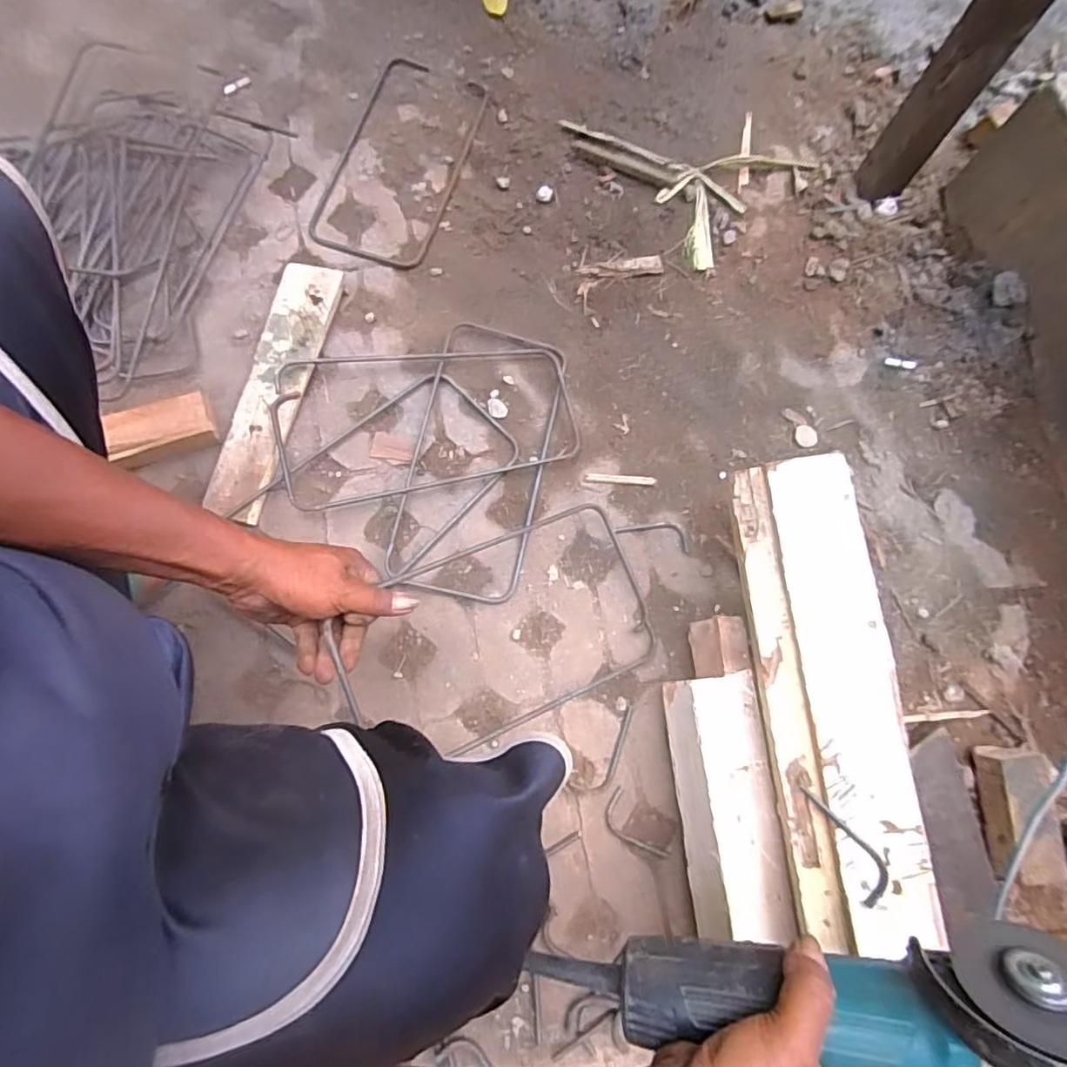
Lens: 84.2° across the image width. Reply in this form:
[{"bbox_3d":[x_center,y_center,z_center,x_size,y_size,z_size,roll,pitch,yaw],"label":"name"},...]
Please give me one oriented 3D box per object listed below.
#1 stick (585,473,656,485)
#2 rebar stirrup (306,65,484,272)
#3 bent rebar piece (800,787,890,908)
[{"bbox_3d":[0.109,-0.068,0.739,0.087,0.004,0.011,4,76,-1],"label":"stick"},{"bbox_3d":[-0.191,-0.543,0.862,0.179,0.015,0.360,17,74,1],"label":"rebar stirrup"},{"bbox_3d":[0.273,0.266,0.511,0.030,0.007,0.098,-34,70,21],"label":"bent rebar piece"}]

